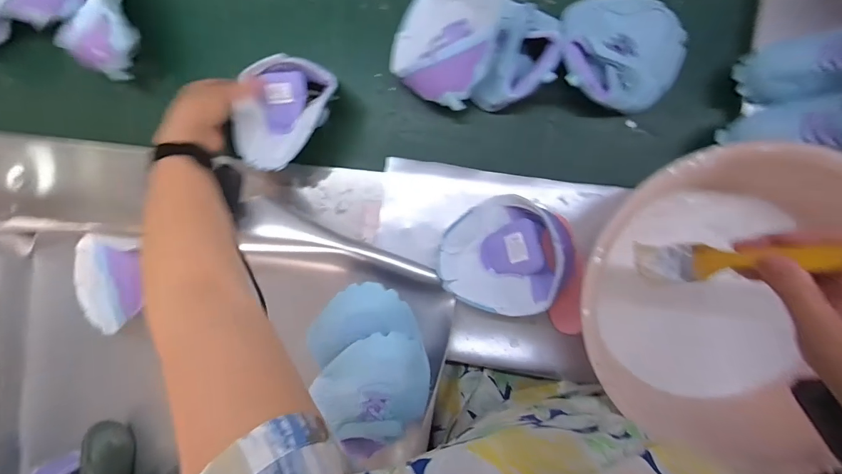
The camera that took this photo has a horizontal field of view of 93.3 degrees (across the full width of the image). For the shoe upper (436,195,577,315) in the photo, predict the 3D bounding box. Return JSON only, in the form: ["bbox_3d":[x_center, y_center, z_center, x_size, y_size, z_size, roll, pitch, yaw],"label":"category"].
[{"bbox_3d":[0.100,0.023,0.481,0.133,0.077,0.144,0,94,4],"label":"shoe upper"}]

